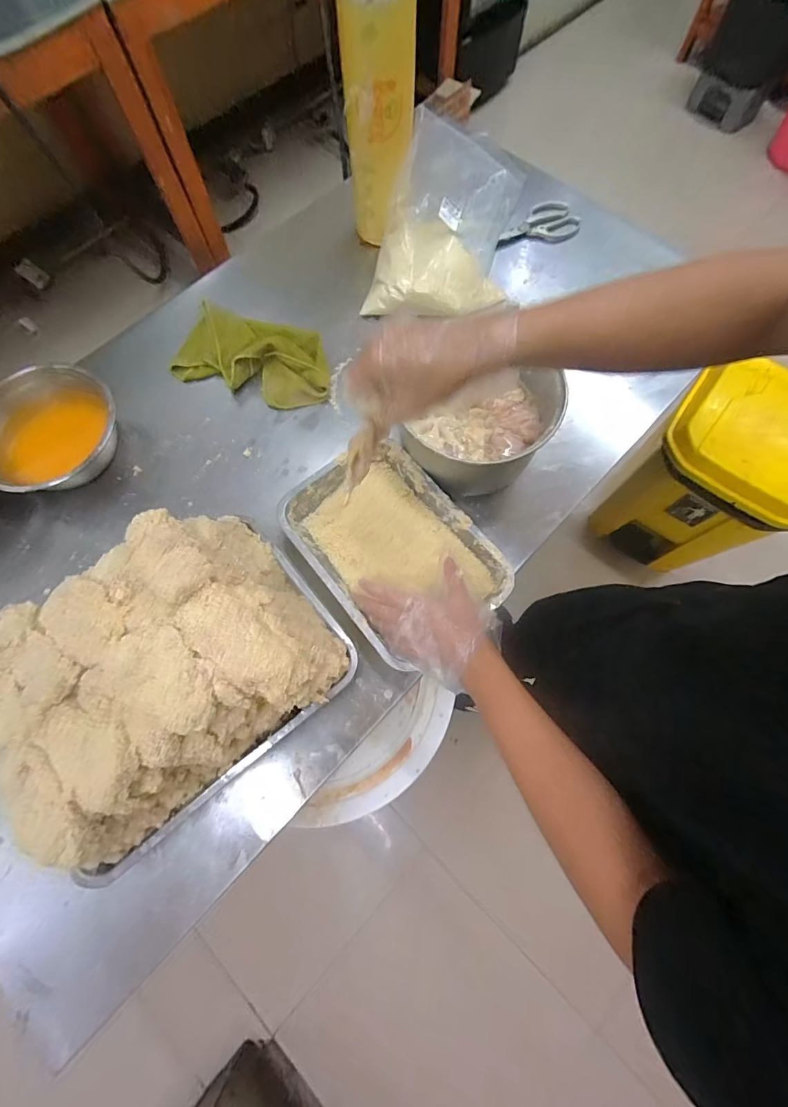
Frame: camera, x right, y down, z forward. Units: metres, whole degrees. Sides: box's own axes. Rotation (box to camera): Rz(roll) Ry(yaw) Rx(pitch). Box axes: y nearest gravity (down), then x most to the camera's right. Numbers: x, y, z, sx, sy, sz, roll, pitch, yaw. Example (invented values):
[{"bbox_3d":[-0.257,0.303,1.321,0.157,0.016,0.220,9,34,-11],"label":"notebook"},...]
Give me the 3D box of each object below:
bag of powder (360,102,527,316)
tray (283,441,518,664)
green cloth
[{"bbox_3d":[0.096,-0.604,0.734,0.251,0.171,0.341,8,72,3],"label":"bag of powder"},{"bbox_3d":[-0.003,-0.011,0.604,0.213,0.046,0.295,-38,76,-11],"label":"tray"},{"bbox_3d":[-0.233,-0.338,0.724,0.270,0.045,0.149,21,73,7],"label":"green cloth"}]

